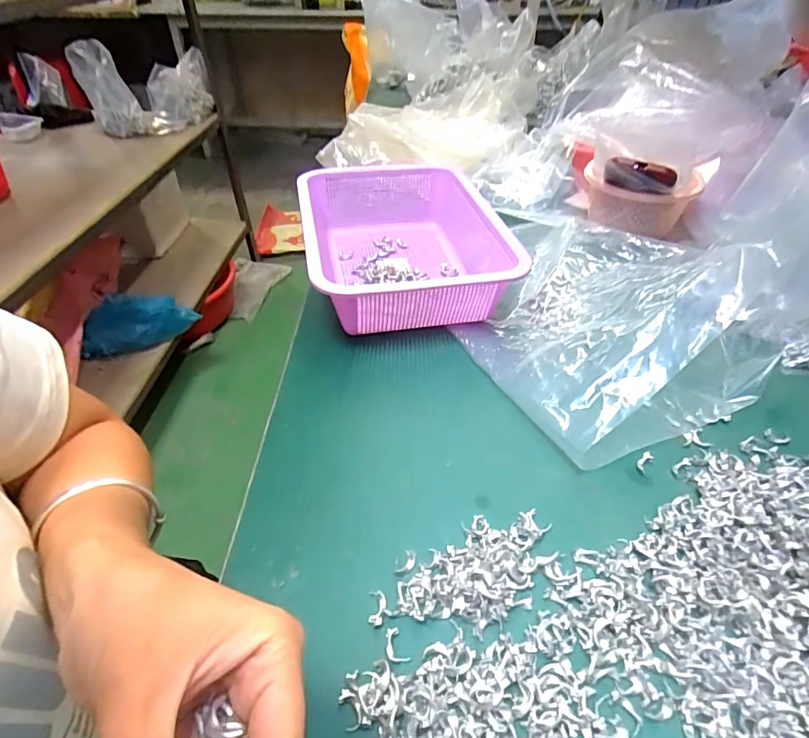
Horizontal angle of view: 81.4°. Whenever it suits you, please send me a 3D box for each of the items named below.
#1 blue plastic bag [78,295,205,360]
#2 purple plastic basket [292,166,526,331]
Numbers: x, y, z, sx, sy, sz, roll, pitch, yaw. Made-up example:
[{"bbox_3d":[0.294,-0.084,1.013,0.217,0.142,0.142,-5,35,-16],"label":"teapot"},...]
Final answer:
[{"bbox_3d":[-0.688,-0.121,1.218,0.273,0.115,0.094,-13,44,-13],"label":"blue plastic bag"},{"bbox_3d":[0.001,-0.164,0.581,0.237,0.082,0.328,-8,45,-10],"label":"purple plastic basket"}]

